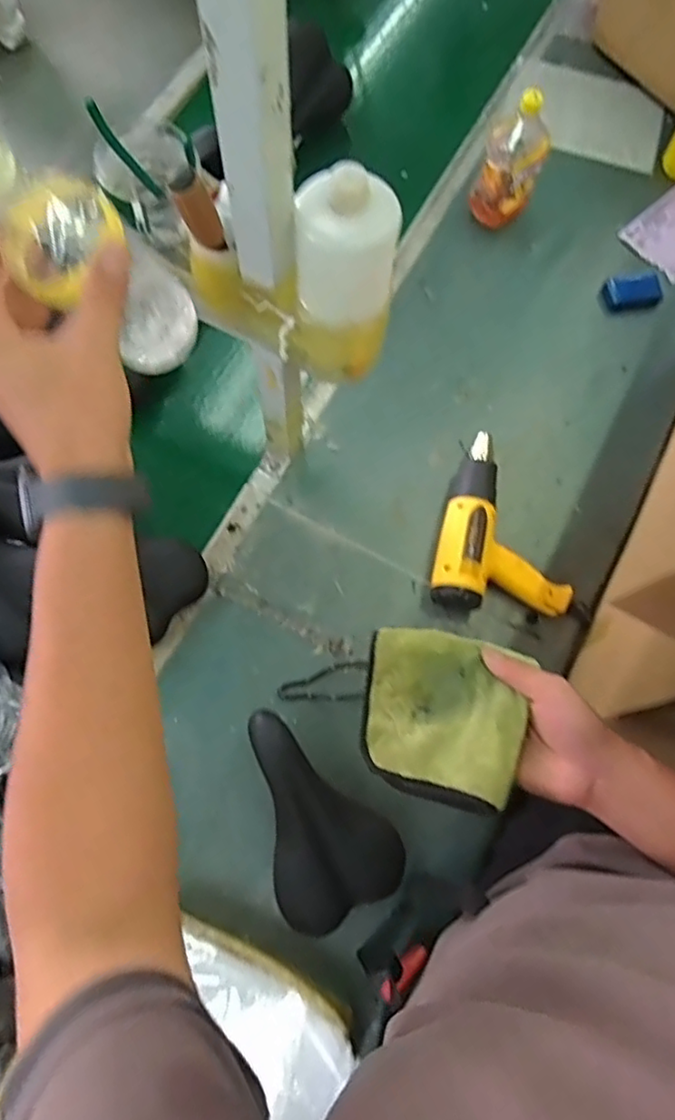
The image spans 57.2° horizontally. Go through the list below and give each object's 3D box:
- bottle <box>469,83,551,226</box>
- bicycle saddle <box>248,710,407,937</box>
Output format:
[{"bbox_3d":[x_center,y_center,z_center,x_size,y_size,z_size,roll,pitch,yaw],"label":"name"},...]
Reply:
[{"bbox_3d":[0.297,-0.677,1.049,0.101,0.199,0.089,19,74,3],"label":"bottle"},{"bbox_3d":[-0.026,0.307,0.765,0.152,0.089,0.247,-23,76,-8],"label":"bicycle saddle"}]

